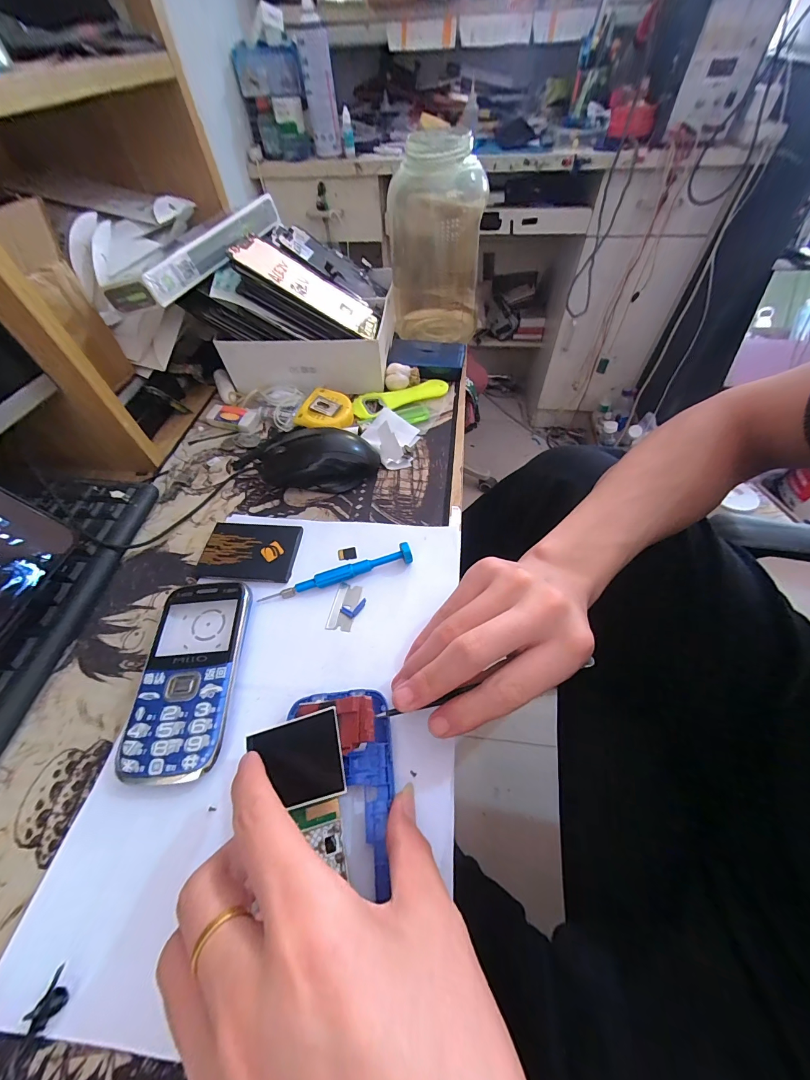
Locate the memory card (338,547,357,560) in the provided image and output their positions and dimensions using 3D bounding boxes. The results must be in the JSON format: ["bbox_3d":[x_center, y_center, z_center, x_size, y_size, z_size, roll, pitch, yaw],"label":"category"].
[{"bbox_3d":[-0.048,0.012,0.300,0.015,0.004,0.011,-11,63,-8],"label":"memory card"}]

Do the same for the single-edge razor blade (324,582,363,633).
[{"bbox_3d":[-0.045,0.050,0.270,0.018,0.004,0.037,11,56,6],"label":"single-edge razor blade"}]

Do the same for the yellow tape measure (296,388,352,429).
[{"bbox_3d":[-0.080,-0.135,0.379,0.053,0.019,0.056,18,59,14],"label":"yellow tape measure"}]

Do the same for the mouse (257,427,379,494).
[{"bbox_3d":[-0.082,-0.077,0.339,0.110,0.034,0.052,-8,56,-2],"label":"mouse"}]

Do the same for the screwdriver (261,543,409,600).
[{"bbox_3d":[-0.051,0.026,0.280,0.116,0.014,0.013,-17,57,-9],"label":"screwdriver"}]

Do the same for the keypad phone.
[{"bbox_3d":[-0.142,0.086,0.239,0.062,0.012,0.122,-7,56,-2],"label":"keypad phone"}]

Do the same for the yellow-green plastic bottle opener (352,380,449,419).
[{"bbox_3d":[-0.004,-0.159,0.407,0.112,0.009,0.043,-14,57,-7],"label":"yellow-green plastic bottle opener"}]

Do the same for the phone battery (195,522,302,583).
[{"bbox_3d":[-0.128,0.009,0.299,0.076,0.005,0.054,5,56,2],"label":"phone battery"}]

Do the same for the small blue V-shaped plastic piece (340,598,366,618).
[{"bbox_3d":[-0.038,0.051,0.268,0.020,0.004,0.011,-17,57,-8],"label":"small blue V-shaped plastic piece"}]

